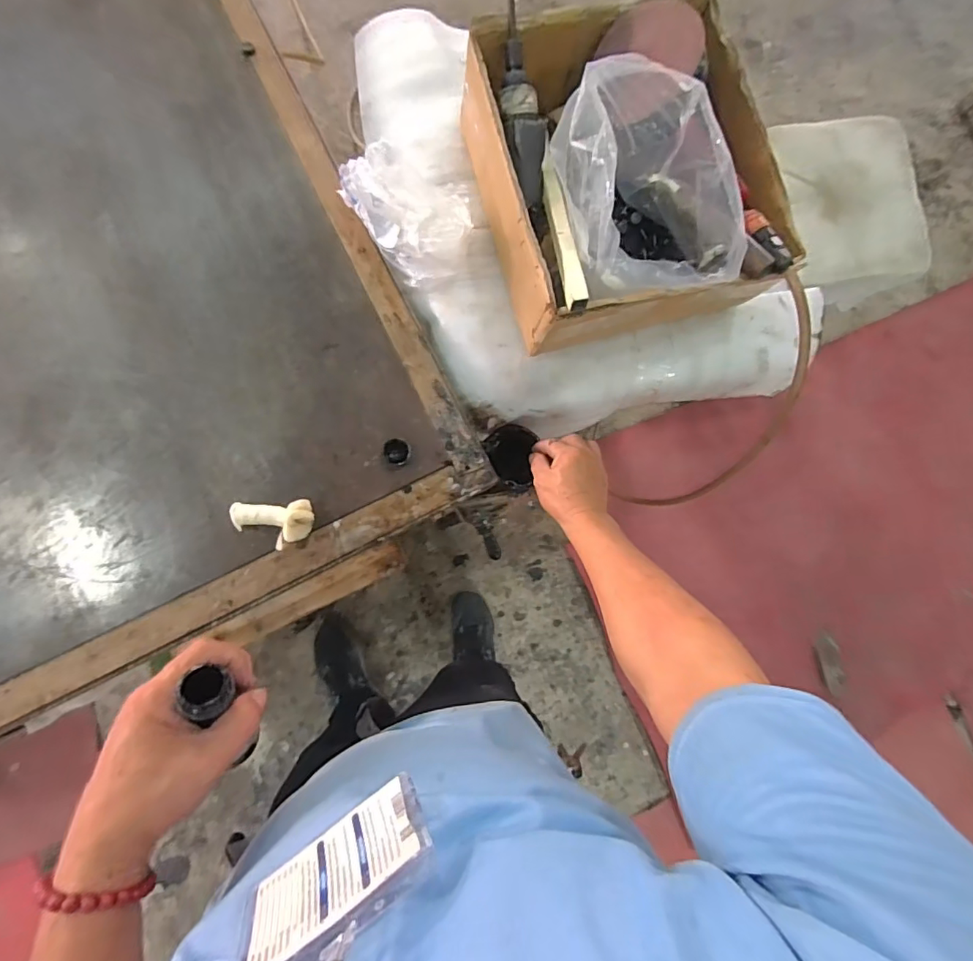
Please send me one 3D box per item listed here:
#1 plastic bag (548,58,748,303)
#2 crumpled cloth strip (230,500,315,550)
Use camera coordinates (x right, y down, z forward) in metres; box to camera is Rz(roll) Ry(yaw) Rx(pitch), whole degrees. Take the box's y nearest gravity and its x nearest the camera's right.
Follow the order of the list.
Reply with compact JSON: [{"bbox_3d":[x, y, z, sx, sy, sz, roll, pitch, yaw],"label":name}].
[{"bbox_3d":[0.155,-0.277,0.520,0.148,0.158,0.202,-11,87,-7],"label":"plastic bag"},{"bbox_3d":[-0.226,0.047,0.543,0.083,0.033,0.047,-2,86,-6],"label":"crumpled cloth strip"}]

